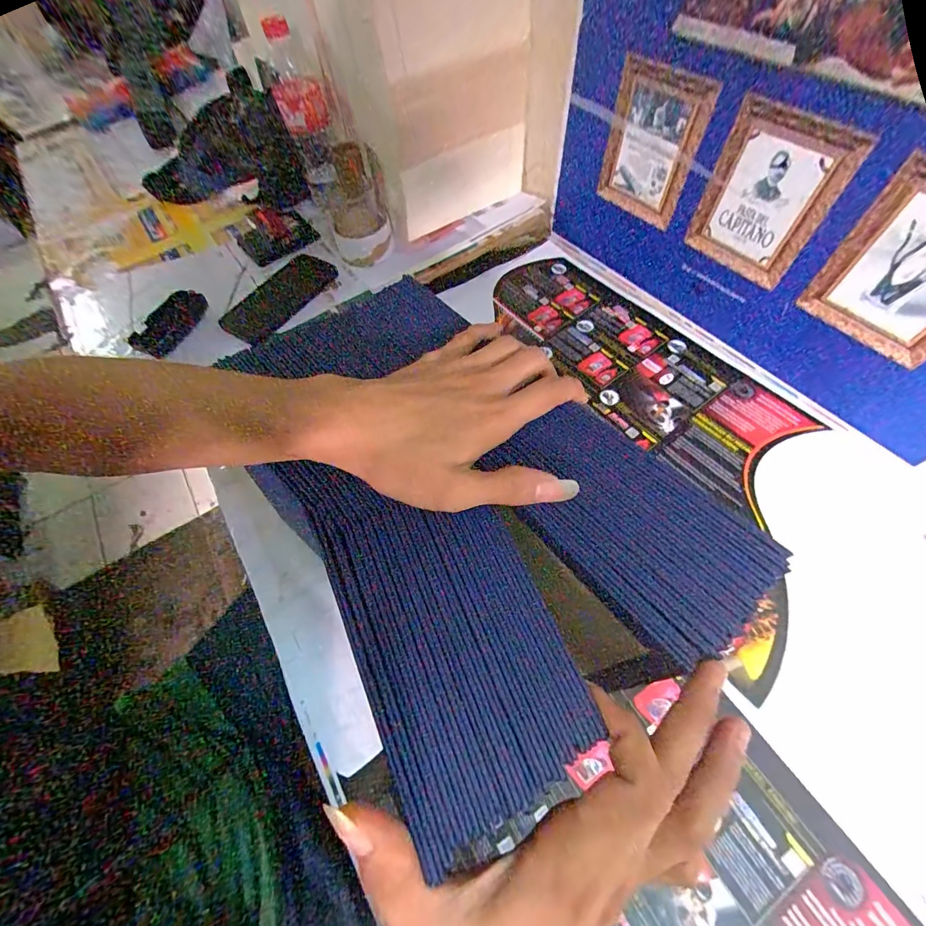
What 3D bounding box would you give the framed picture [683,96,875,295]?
[{"bbox_3d":[0.317,-0.282,0.433,0.014,0.139,0.125,-30,62,-13],"label":"framed picture"}]

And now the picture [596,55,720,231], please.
[{"bbox_3d":[0.222,-0.376,0.486,0.015,0.137,0.114,-30,62,-13],"label":"picture"}]

